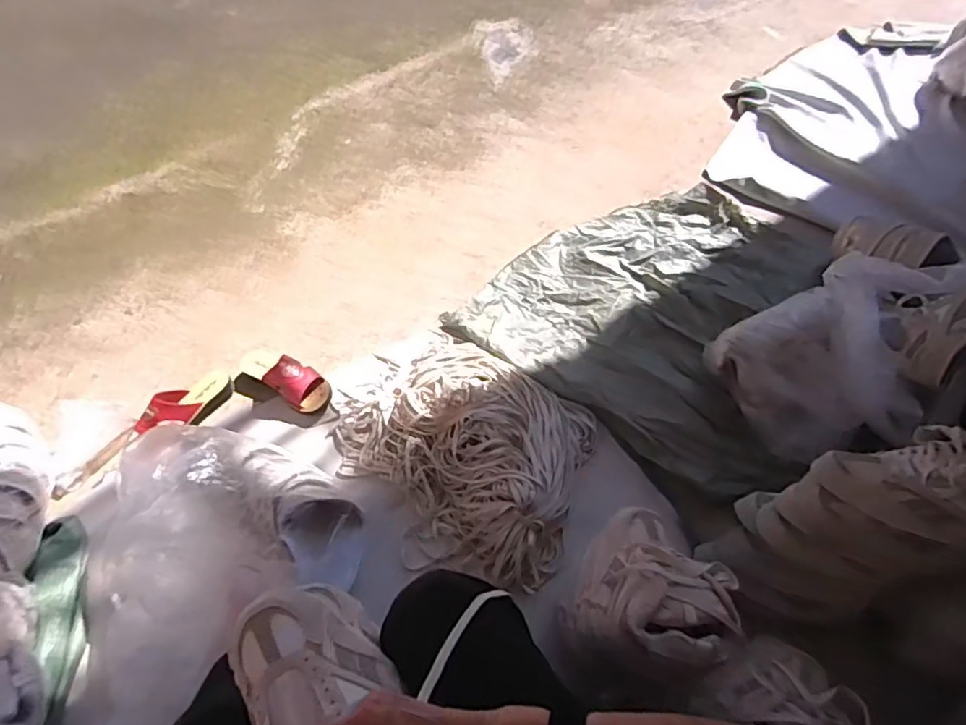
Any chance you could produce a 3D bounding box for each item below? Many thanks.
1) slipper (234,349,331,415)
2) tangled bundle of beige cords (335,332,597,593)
[{"bbox_3d":[-0.409,0.028,1.148,0.230,0.069,0.103,18,54,18],"label":"slipper"},{"bbox_3d":[-0.038,0.130,1.014,0.501,0.103,0.373,31,61,20],"label":"tangled bundle of beige cords"}]

